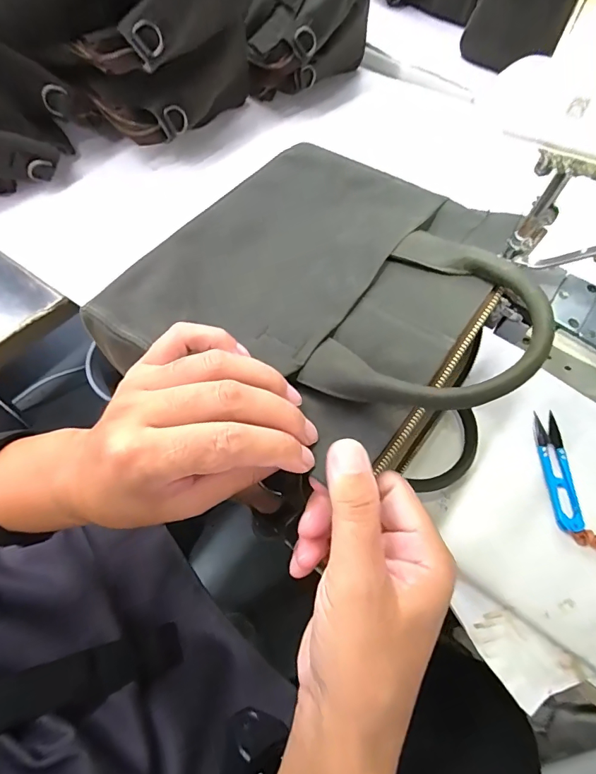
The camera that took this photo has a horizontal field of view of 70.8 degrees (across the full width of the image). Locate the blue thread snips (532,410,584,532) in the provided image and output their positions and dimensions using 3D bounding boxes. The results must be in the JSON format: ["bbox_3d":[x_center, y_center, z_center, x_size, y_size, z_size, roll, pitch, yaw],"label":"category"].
[{"bbox_3d":[0.213,0.066,0.342,0.022,0.010,0.098,4,61,0],"label":"blue thread snips"}]

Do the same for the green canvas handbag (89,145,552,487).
[{"bbox_3d":[0.021,-0.070,0.262,0.238,0.049,0.220,33,65,15],"label":"green canvas handbag"}]

